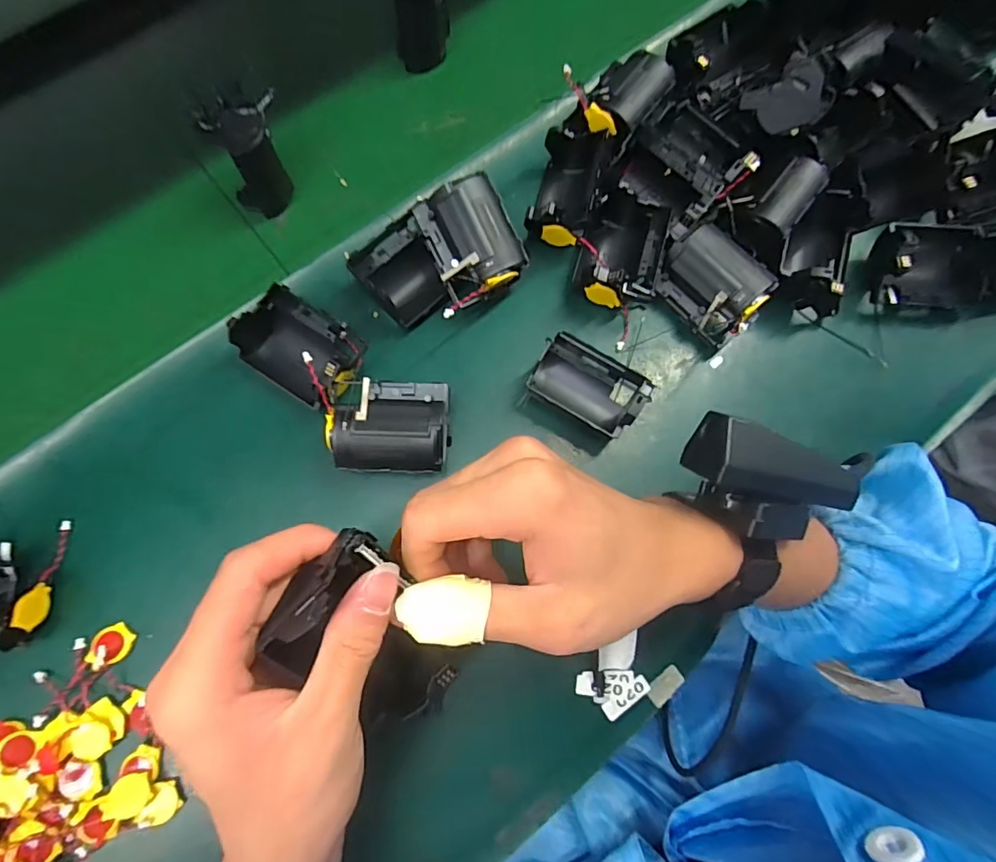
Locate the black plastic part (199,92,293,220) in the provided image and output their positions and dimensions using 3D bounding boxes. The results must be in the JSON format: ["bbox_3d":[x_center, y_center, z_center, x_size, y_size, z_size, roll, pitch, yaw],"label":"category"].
[{"bbox_3d":[-0.163,-0.188,0.350,0.049,0.070,0.035,-42,79,-10],"label":"black plastic part"}]

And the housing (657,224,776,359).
[{"bbox_3d":[0.143,-0.099,0.341,0.057,0.043,0.073,-38,79,-9],"label":"housing"}]

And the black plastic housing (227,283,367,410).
[{"bbox_3d":[-0.124,-0.054,0.320,0.077,0.033,0.053,33,78,8],"label":"black plastic housing"}]

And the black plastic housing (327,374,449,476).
[{"bbox_3d":[-0.063,-0.001,0.310,0.067,0.042,0.054,3,75,1],"label":"black plastic housing"}]

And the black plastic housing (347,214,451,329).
[{"bbox_3d":[-0.060,-0.102,0.341,0.055,0.033,0.054,-42,79,-10],"label":"black plastic housing"}]

